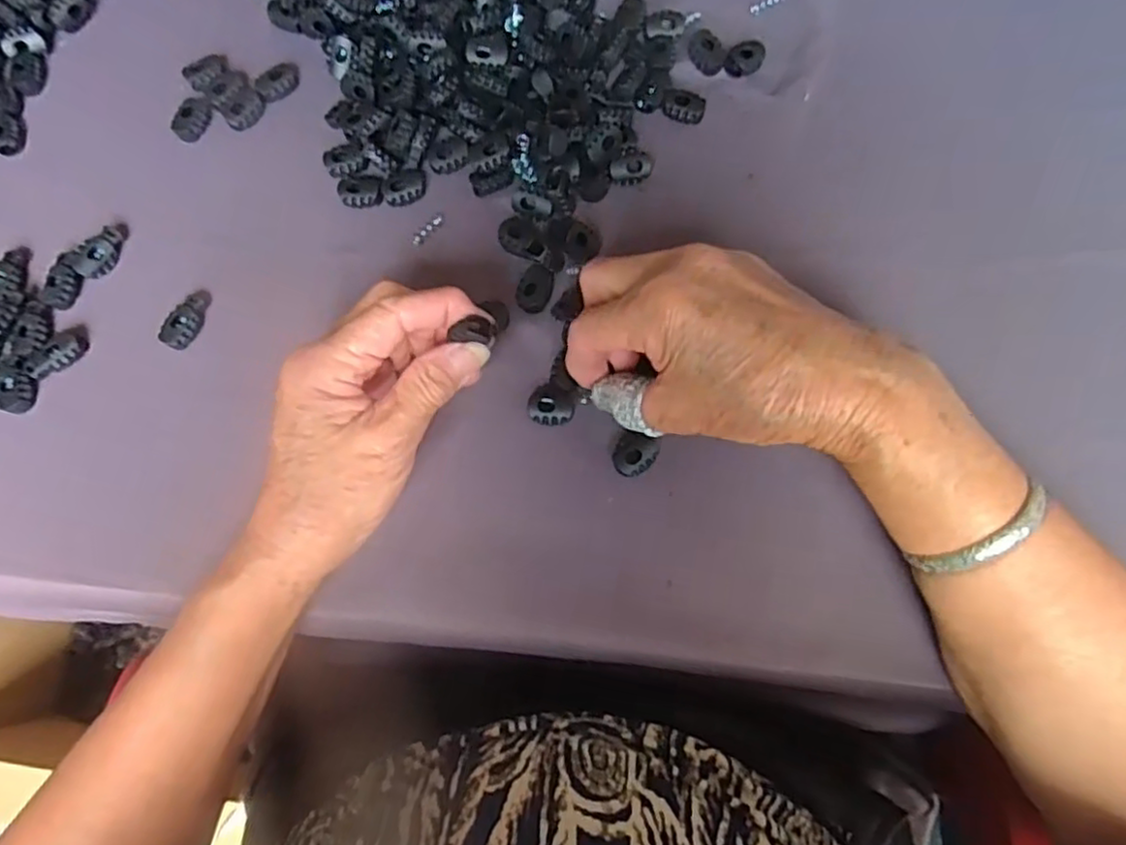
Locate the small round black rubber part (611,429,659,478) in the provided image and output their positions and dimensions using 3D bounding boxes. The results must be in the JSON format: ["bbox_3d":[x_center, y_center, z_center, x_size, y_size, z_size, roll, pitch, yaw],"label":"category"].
[{"bbox_3d":[0.034,0.015,0.321,0.019,0.007,0.021,23,77,7],"label":"small round black rubber part"}]

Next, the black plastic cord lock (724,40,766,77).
[{"bbox_3d":[0.099,-0.199,0.373,0.019,0.009,0.019,0,76,1],"label":"black plastic cord lock"}]

